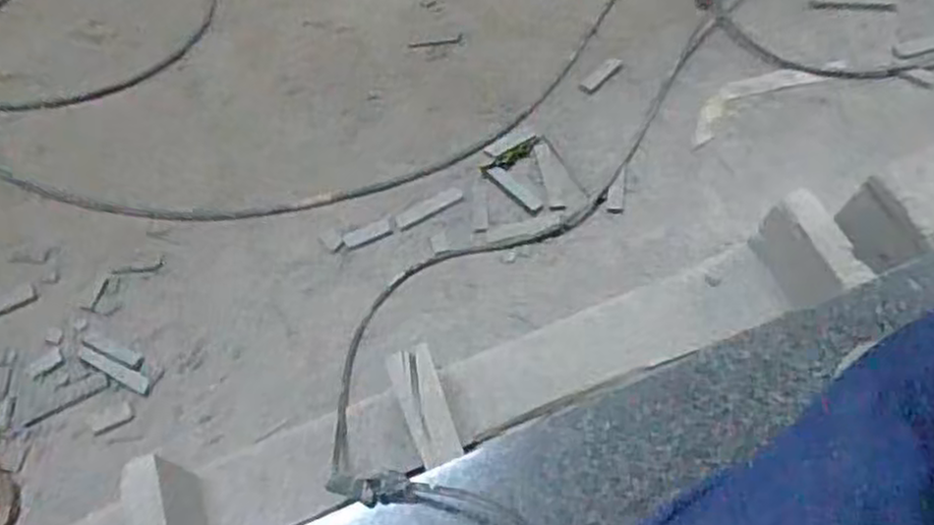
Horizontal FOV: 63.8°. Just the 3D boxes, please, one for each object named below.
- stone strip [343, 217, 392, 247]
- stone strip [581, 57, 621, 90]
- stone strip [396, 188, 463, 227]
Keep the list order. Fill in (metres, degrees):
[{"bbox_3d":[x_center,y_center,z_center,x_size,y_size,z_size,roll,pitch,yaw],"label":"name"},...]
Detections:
[{"bbox_3d":[-0.114,-0.035,0.857,0.055,0.004,0.019,-20,66,-8],"label":"stone strip"},{"bbox_3d":[0.170,-0.238,0.943,0.063,0.004,0.017,-41,71,-17],"label":"stone strip"},{"bbox_3d":[-0.044,-0.065,0.872,0.083,0.005,0.018,-27,68,-11],"label":"stone strip"}]

